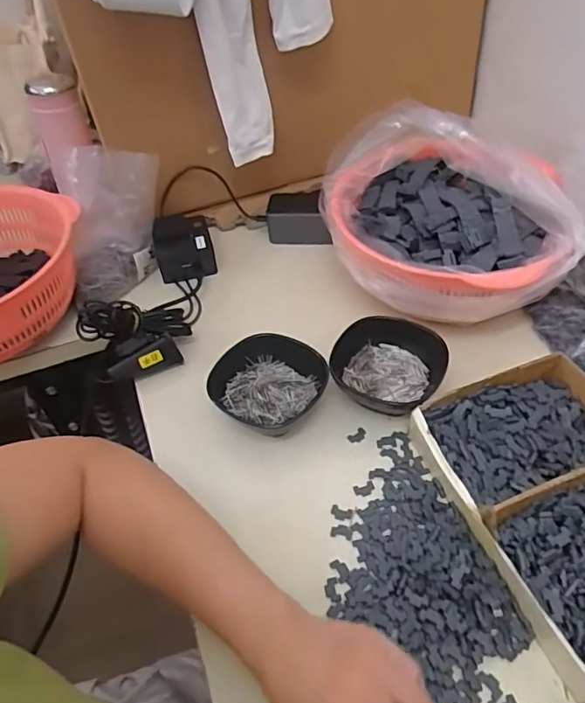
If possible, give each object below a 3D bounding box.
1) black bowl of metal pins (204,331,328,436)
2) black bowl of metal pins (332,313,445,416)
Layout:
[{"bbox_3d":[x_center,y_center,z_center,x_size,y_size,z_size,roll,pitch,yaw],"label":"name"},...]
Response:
[{"bbox_3d":[-0.022,0.035,0.545,0.115,0.051,0.099,2,47,7],"label":"black bowl of metal pins"},{"bbox_3d":[0.101,0.018,0.543,0.116,0.052,0.117,-3,47,3],"label":"black bowl of metal pins"}]

